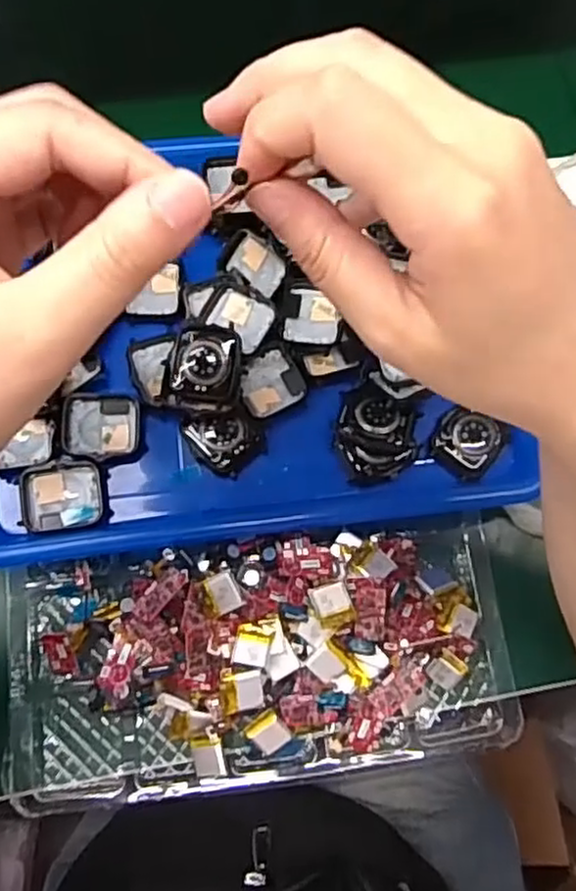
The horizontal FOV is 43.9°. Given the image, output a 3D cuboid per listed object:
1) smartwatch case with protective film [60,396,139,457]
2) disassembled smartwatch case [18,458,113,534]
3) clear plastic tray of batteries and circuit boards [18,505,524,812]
[{"bbox_3d":[-0.104,-0.012,0.397,0.041,0.014,0.034,-4,72,-4],"label":"smartwatch case with protective film"},{"bbox_3d":[-0.122,0.027,0.385,0.044,0.010,0.036,-12,73,-6],"label":"disassembled smartwatch case"},{"bbox_3d":[-0.014,0.108,0.369,0.257,0.055,0.124,-6,73,-4],"label":"clear plastic tray of batteries and circuit boards"}]

